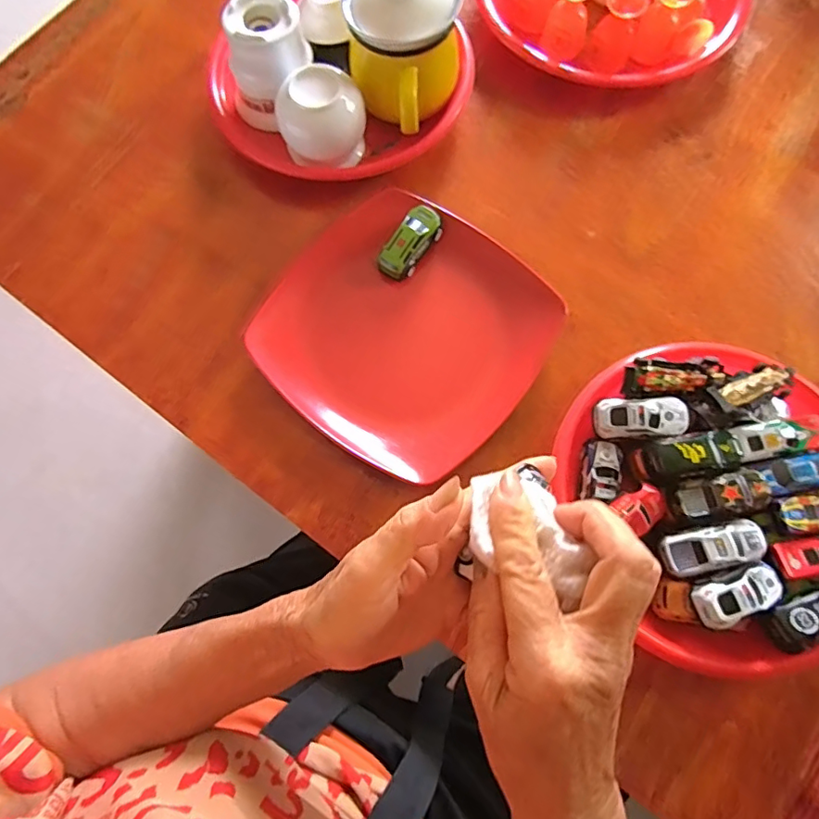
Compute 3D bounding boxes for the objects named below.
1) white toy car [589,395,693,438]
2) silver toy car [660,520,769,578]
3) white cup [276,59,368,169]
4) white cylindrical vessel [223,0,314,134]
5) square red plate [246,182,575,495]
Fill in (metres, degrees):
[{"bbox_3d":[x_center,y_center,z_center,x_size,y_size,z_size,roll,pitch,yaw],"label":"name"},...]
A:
[{"bbox_3d":[0.167,0.006,0.379,0.064,0.015,0.028,-3,74,1],"label":"white toy car"},{"bbox_3d":[0.203,0.092,0.350,0.064,0.013,0.028,-14,74,-2],"label":"silver toy car"},{"bbox_3d":[-0.075,-0.250,0.455,0.073,0.067,0.062,-11,74,-2],"label":"white cup"},{"bbox_3d":[-0.125,-0.299,0.466,0.061,0.083,0.079,22,75,8],"label":"white cylindrical vessel"},{"bbox_3d":[-0.003,-0.064,0.424,0.205,0.027,0.204,34,77,10],"label":"square red plate"}]

